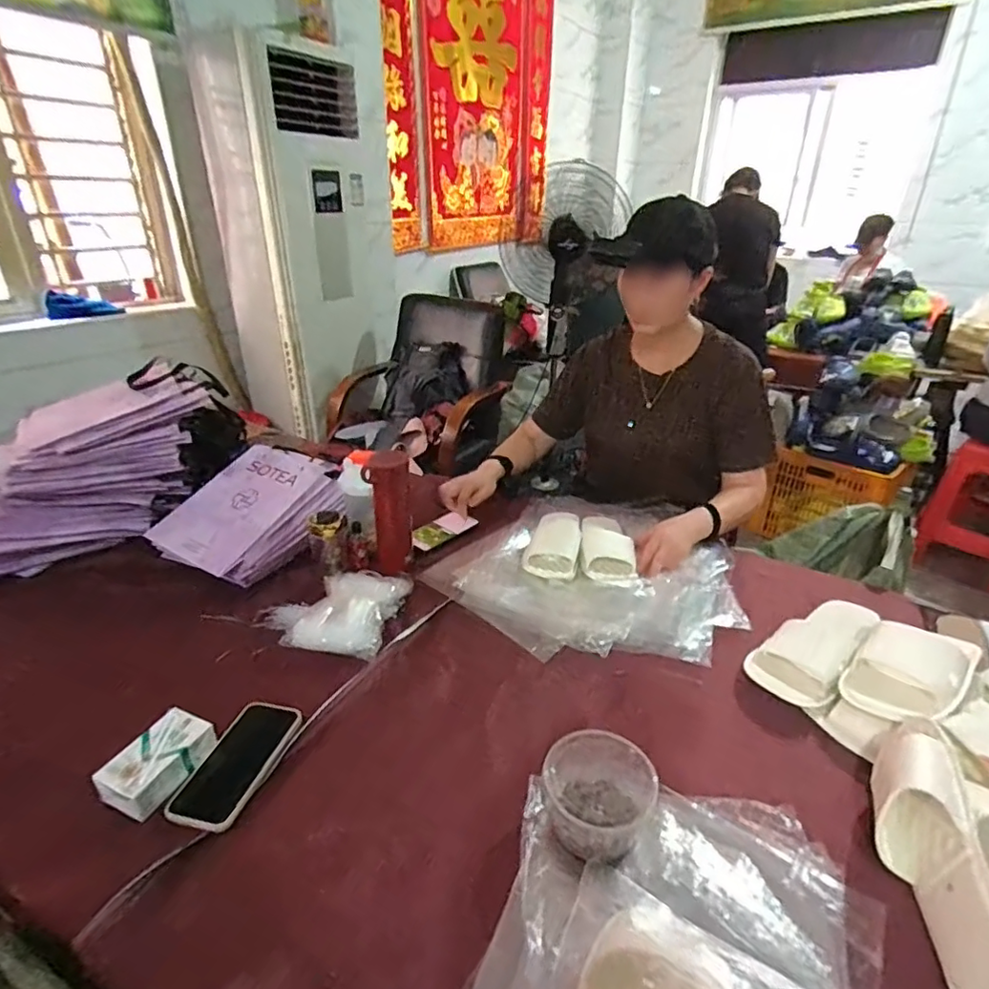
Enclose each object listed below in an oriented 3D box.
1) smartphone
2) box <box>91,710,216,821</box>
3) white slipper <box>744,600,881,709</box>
[{"bbox_3d":[-0.308,0.323,0.703,0.089,0.015,0.164,8,28,14],"label":"smartphone"},{"bbox_3d":[-0.397,0.314,0.685,0.070,0.038,0.116,11,29,20],"label":"box"},{"bbox_3d":[0.472,0.218,0.849,0.231,0.044,0.111,-21,34,-36],"label":"white slipper"}]

